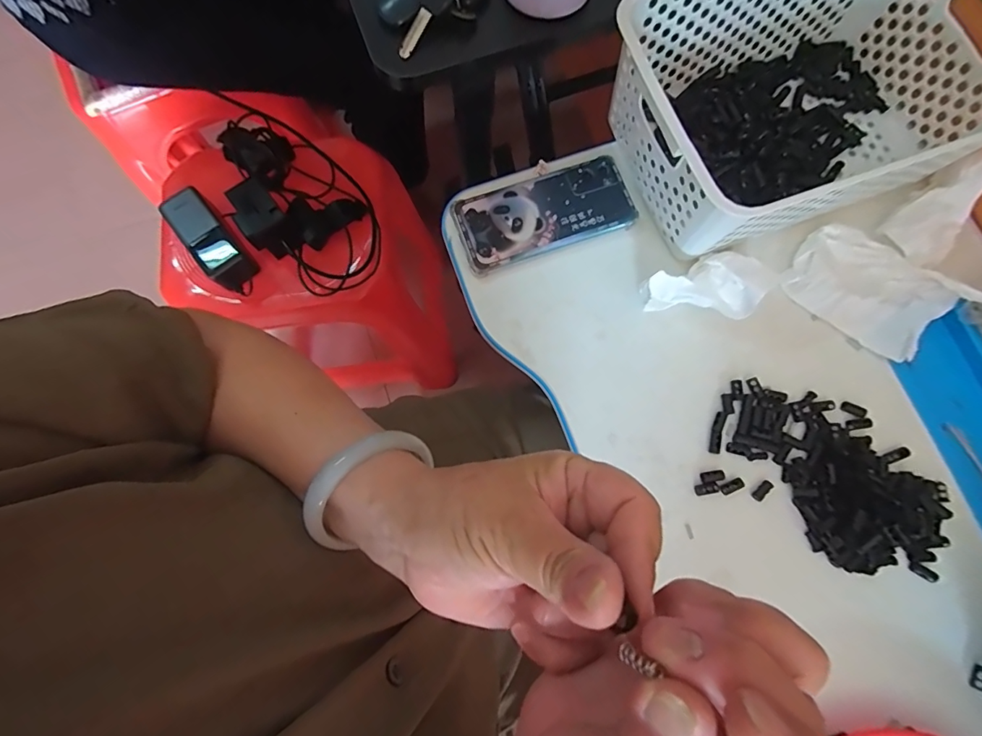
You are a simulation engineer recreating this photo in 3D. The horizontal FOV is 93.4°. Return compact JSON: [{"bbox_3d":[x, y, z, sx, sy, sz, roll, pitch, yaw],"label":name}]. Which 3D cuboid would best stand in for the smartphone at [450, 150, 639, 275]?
[{"bbox_3d":[0.049,-0.148,0.433,0.162,0.013,0.081,-20,80,-3],"label":"smartphone"}]

